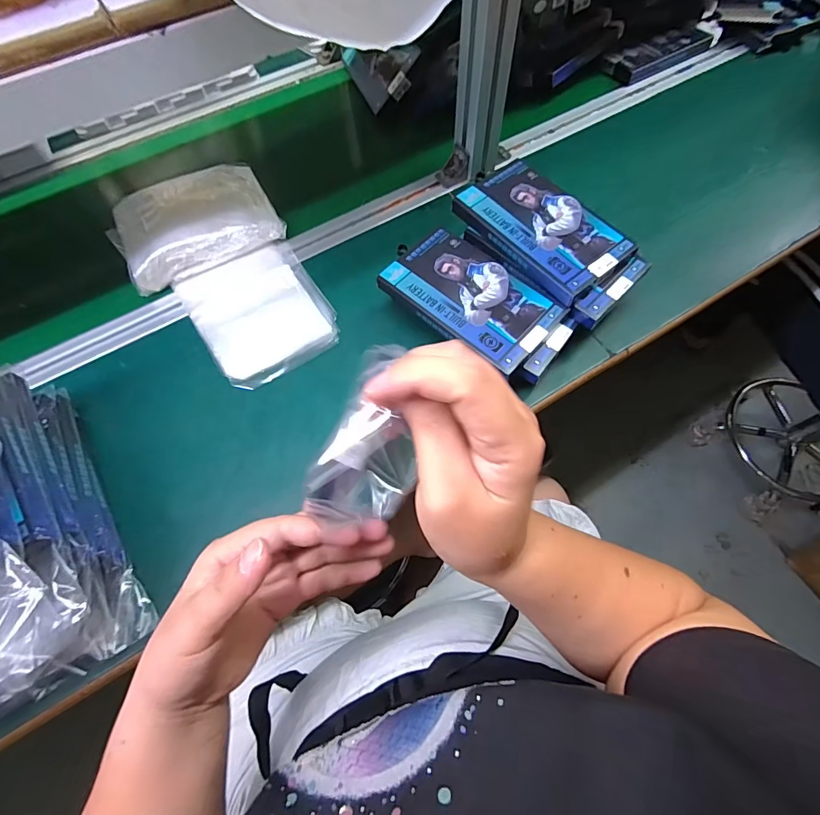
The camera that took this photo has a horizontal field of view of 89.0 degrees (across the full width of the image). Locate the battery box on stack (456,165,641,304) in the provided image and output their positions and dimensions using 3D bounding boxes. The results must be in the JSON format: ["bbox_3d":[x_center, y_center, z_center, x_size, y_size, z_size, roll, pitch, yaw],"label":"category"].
[{"bbox_3d":[0.132,-0.182,0.419,0.098,0.021,0.162,-39,69,-14],"label":"battery box on stack"}]

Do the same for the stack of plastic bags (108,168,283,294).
[{"bbox_3d":[-0.256,-0.226,0.498,0.177,0.045,0.135,-28,67,-10],"label":"stack of plastic bags"}]

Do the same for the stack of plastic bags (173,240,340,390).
[{"bbox_3d":[-0.165,-0.107,0.464,0.134,0.013,0.168,-31,67,-11],"label":"stack of plastic bags"}]

